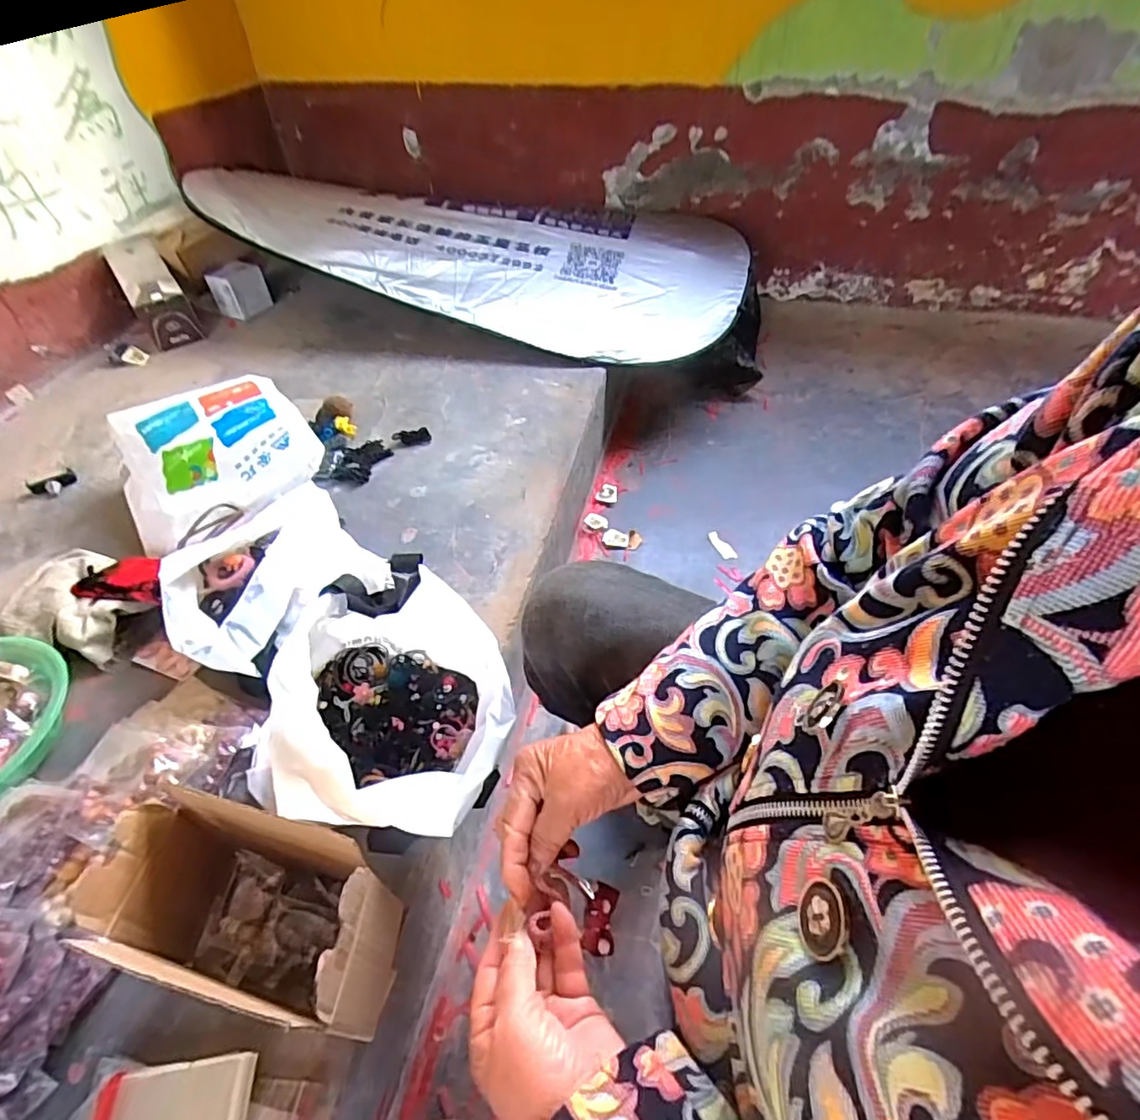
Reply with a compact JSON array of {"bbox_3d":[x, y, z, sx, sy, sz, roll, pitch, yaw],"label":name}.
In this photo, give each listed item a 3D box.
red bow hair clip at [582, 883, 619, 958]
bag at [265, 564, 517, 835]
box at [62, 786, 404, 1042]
[{"bbox_3d":[0.020,0.225,0.366,0.018,0.010,0.038,7,58,8],"label":"red bow hair clip"},{"bbox_3d":[-0.178,0.154,0.625,0.220,0.201,0.269,-11,49,-7],"label":"bag"},{"bbox_3d":[-0.260,0.298,0.496,0.207,0.165,0.112,8,50,9],"label":"box"}]

